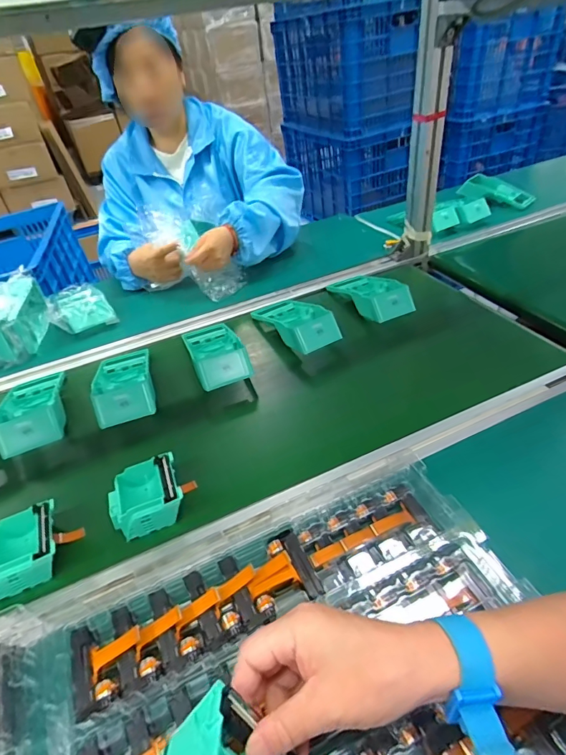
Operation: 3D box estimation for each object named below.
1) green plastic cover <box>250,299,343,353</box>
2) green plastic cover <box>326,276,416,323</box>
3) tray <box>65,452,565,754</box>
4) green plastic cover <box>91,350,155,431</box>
[{"bbox_3d":[0.021,-0.102,0.738,0.097,0.047,0.186,-25,43,-20],"label":"green plastic cover"},{"bbox_3d":[0.159,-0.157,0.782,0.098,0.044,0.186,-22,42,-16],"label":"green plastic cover"},{"bbox_3d":[0.031,0.231,0.328,0.358,0.043,0.301,-20,42,-14],"label":"tray"},{"bbox_3d":[-0.246,0.008,0.664,0.093,0.043,0.180,-21,30,-15],"label":"green plastic cover"}]

